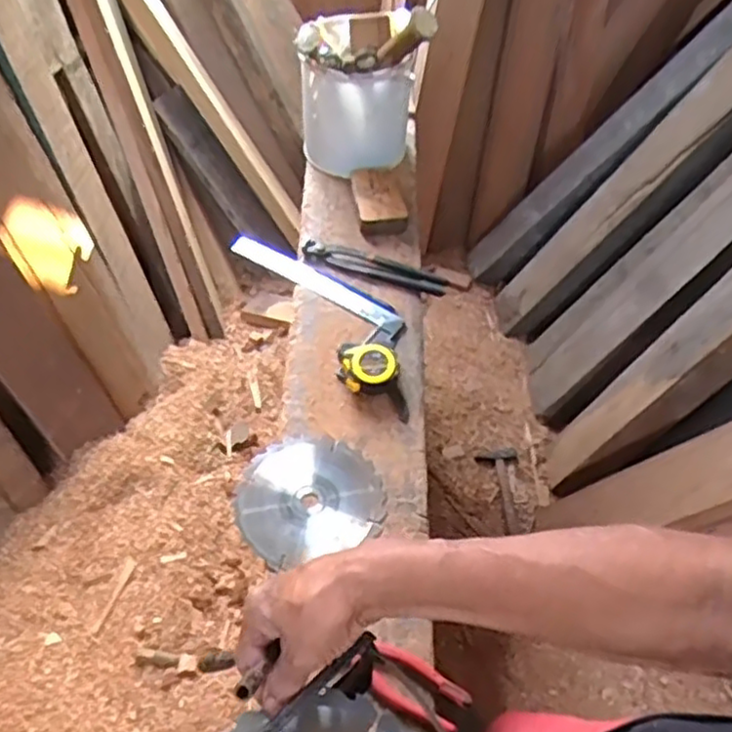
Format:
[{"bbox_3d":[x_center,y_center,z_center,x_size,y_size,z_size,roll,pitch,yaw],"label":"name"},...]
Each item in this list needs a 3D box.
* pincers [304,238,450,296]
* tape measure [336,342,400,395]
[{"bbox_3d":[0.012,-0.147,1.059,0.219,0.021,0.045,17,54,7],"label":"pincers"},{"bbox_3d":[0.002,0.002,0.922,0.076,0.049,0.059,-1,54,-7],"label":"tape measure"}]

